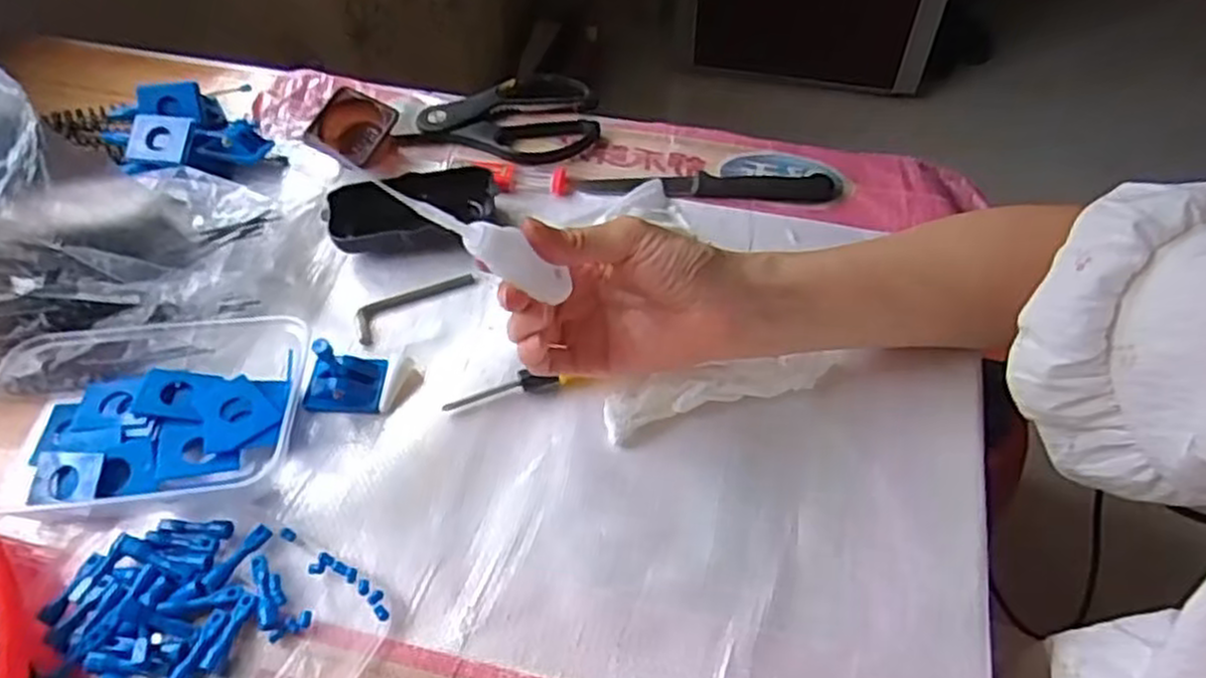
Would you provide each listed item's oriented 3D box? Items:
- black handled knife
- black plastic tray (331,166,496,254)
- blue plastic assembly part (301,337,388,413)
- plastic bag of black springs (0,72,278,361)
[{"bbox_3d":[0.074,-0.111,0.557,0.181,0.008,0.031,3,53,2],"label":"black handled knife"},{"bbox_3d":[-0.125,-0.083,0.519,0.104,0.024,0.049,-8,53,-6],"label":"black plastic tray"},{"bbox_3d":[-0.149,0.016,0.442,0.045,0.043,0.031,3,53,3],"label":"blue plastic assembly part"},{"bbox_3d":[-0.328,-0.077,0.455,0.220,0.135,0.128,-13,54,-10],"label":"plastic bag of black springs"}]

